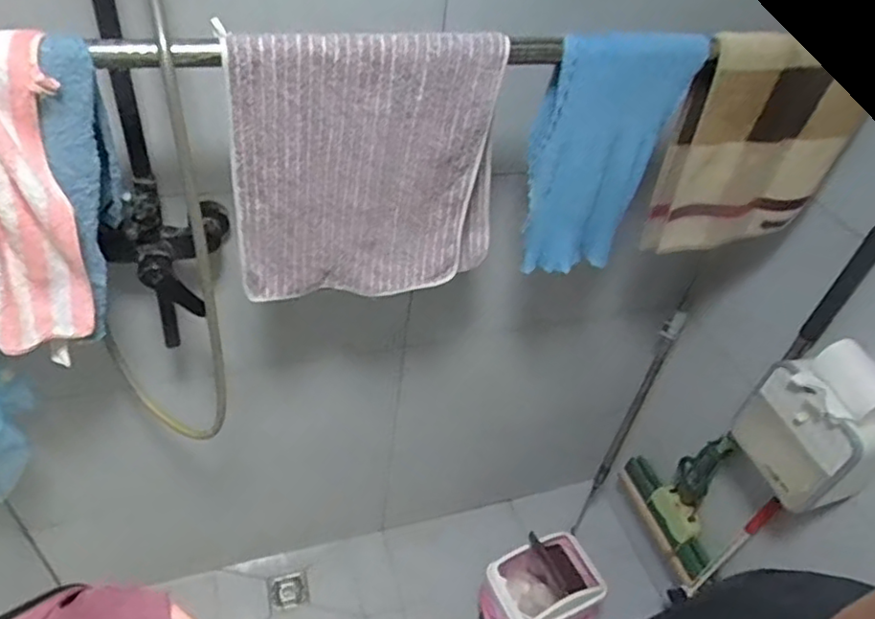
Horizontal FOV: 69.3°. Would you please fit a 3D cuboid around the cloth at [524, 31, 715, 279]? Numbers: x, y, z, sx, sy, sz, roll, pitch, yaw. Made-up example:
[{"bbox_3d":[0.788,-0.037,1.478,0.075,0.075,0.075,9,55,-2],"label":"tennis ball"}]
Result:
[{"bbox_3d":[0.228,-0.202,0.902,0.197,0.355,0.071,2,43,-5],"label":"cloth"}]

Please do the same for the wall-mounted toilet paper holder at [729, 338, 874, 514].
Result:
[{"bbox_3d":[0.649,0.185,1.071,0.136,0.282,0.193,-7,44,-15],"label":"wall-mounted toilet paper holder"}]

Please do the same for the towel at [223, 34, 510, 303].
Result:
[{"bbox_3d":[-0.077,-0.168,0.813,0.347,0.348,0.046,-10,45,-18],"label":"towel"}]

